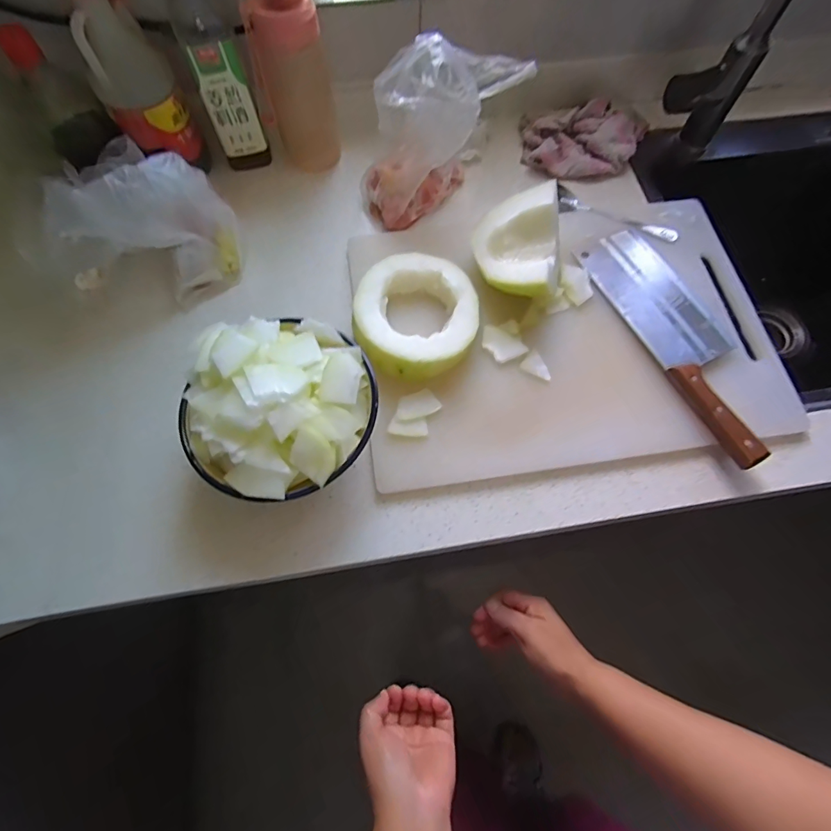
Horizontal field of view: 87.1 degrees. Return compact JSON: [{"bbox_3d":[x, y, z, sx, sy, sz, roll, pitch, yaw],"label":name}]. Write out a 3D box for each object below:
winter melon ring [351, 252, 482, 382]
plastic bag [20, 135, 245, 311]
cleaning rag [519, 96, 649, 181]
[{"bbox_3d":[0.001,-0.106,0.483,0.128,0.060,0.146,-1,69,0],"label":"winter melon ring"},{"bbox_3d":[-0.312,-0.209,0.475,0.211,0.135,0.132,-1,69,0],"label":"plastic bag"},{"bbox_3d":[0.241,-0.380,0.592,0.181,0.033,0.111,-5,69,-1],"label":"cleaning rag"}]

